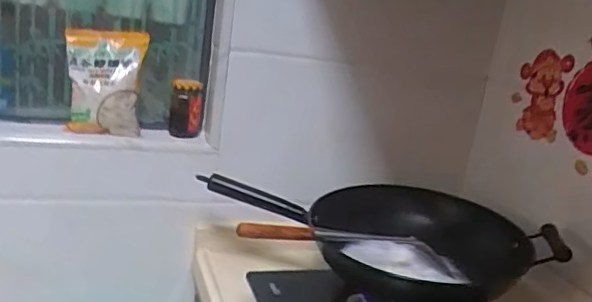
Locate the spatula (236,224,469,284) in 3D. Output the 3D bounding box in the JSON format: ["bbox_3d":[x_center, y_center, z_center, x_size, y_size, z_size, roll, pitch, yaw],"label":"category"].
[{"bbox_3d":[0.097,0.159,0.950,0.455,0.057,0.135,18,4,-43],"label":"spatula"}]

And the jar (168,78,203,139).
[{"bbox_3d":[-0.228,-0.091,1.189,0.063,0.118,0.070,5,14,-11],"label":"jar"}]

